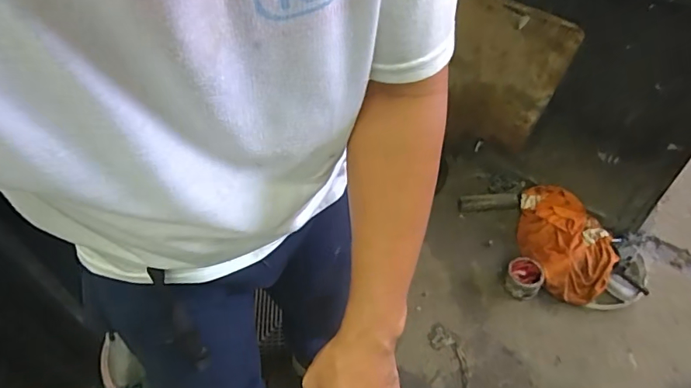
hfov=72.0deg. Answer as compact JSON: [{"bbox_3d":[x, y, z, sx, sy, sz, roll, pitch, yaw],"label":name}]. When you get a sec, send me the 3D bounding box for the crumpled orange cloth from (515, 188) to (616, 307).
[{"bbox_3d":[0.702,0.142,1.532,0.260,0.110,0.412,2,50,4],"label":"crumpled orange cloth"}]

